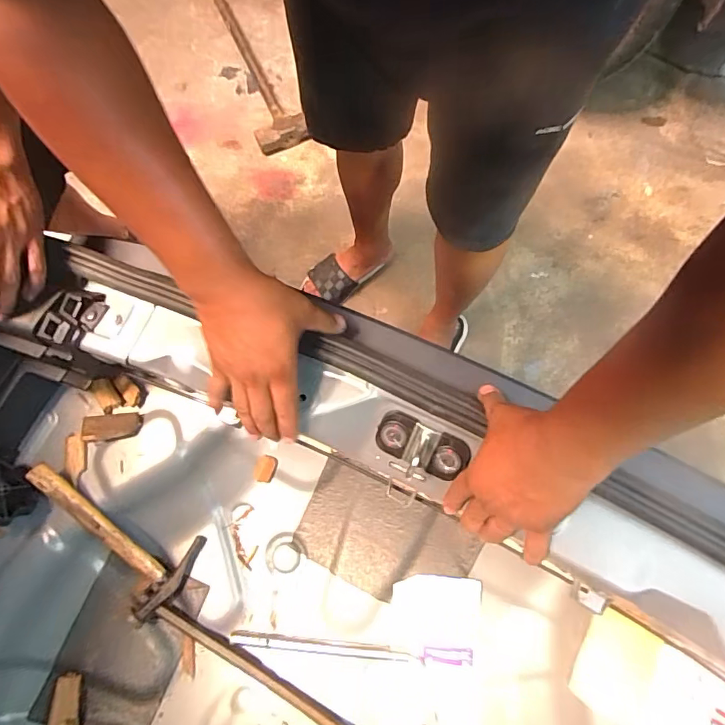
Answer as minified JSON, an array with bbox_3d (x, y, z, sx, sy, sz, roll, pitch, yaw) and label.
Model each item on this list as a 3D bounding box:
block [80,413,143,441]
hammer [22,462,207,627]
[{"bbox_3d":[-0.339,0.086,0.640,0.075,0.013,0.034,-4,73,-1],"label":"block"},{"bbox_3d":[-0.326,0.217,0.622,0.111,0.036,0.240,-43,102,-11],"label":"hammer"}]

